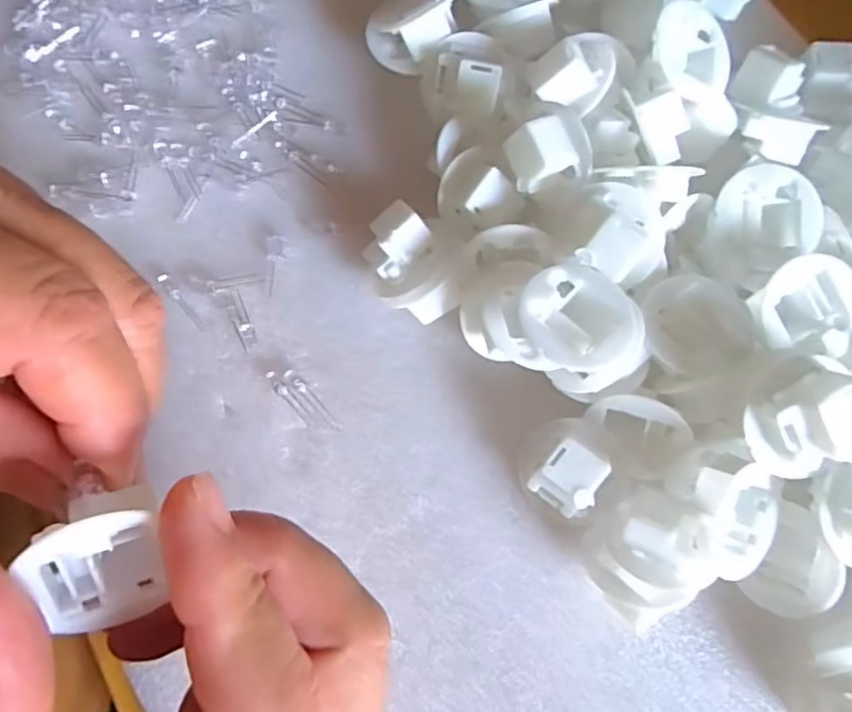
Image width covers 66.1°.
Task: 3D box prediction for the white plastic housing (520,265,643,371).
[{"bbox_3d":[0.044,-0.010,0.190,0.034,0.016,0.032,-12,76,-3],"label":"white plastic housing"}]

